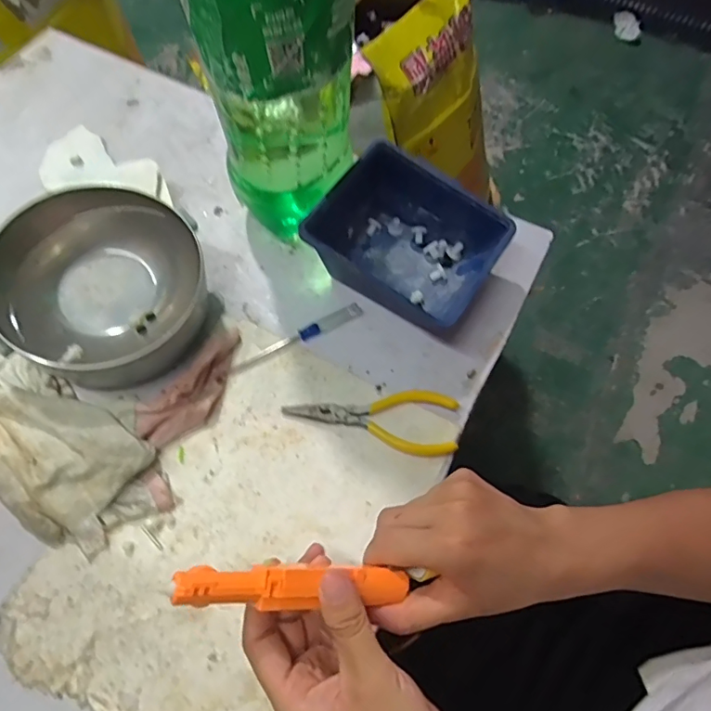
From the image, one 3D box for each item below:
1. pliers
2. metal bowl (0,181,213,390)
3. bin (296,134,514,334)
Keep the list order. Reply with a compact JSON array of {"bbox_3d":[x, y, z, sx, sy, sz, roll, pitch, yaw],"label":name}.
[{"bbox_3d":[0.011,0.046,0.386,0.127,0.010,0.048,6,63,1],"label":"pliers"},{"bbox_3d":[-0.182,-0.051,0.384,0.134,0.080,0.124,1,63,-2],"label":"metal bowl"},{"bbox_3d":[0.043,-0.091,0.428,0.137,0.069,0.113,26,65,11],"label":"bin"}]

